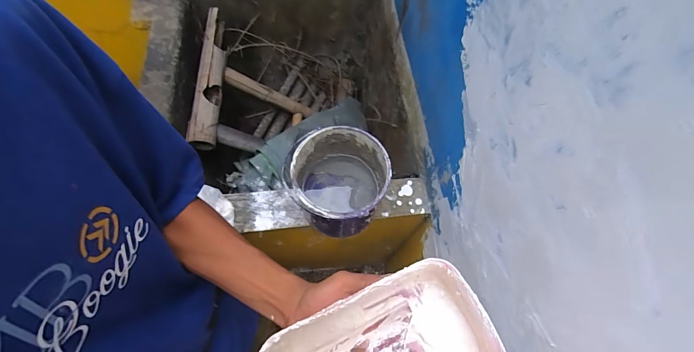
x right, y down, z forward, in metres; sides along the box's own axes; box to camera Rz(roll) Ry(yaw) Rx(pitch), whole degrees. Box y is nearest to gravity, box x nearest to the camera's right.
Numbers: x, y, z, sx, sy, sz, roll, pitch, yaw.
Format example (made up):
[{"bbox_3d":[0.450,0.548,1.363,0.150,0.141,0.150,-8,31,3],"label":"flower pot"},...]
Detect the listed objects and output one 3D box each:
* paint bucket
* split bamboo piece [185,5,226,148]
[{"bbox_3d":[-0.020,0.017,0.716,0.188,0.172,0.185,1,68,-3],"label":"paint bucket"},{"bbox_3d":[-0.438,-0.318,1.093,0.069,0.106,0.509,0,68,-3],"label":"split bamboo piece"}]

